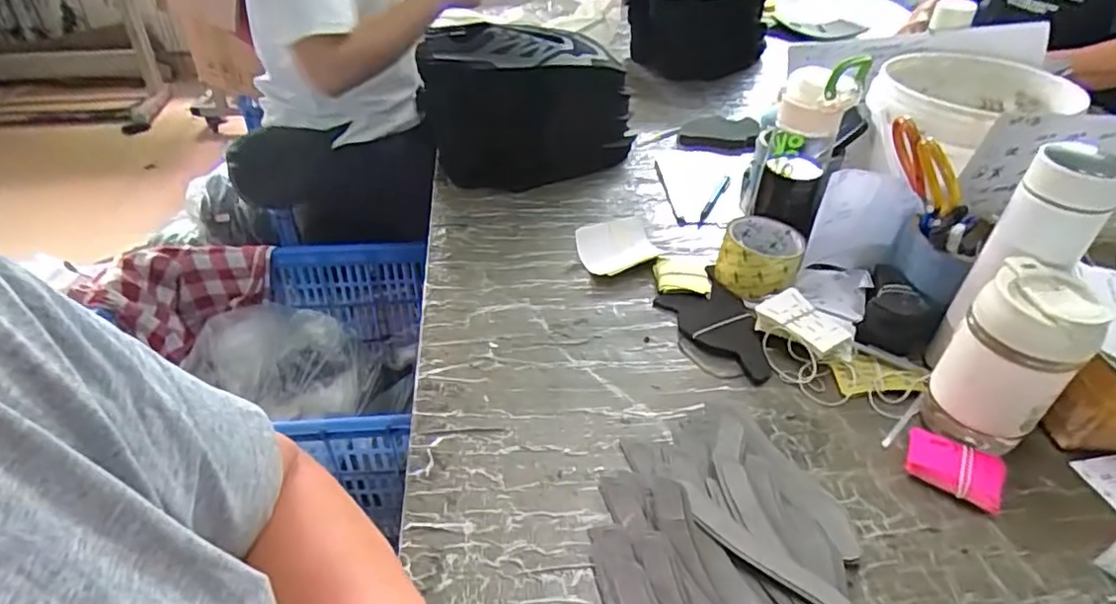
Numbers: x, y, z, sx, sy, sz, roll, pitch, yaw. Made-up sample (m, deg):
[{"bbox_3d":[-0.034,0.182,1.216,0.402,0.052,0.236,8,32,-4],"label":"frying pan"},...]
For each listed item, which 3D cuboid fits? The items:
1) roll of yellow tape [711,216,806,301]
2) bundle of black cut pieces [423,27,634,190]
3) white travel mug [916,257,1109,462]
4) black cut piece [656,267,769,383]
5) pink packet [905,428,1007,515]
[{"bbox_3d":[0.229,-0.051,0.698,0.085,0.056,0.087,2,38,-1],"label":"roll of yellow tape"},{"bbox_3d":[-0.048,-0.286,0.936,0.293,0.213,0.135,-1,38,-5],"label":"bundle of black cut pieces"},{"bbox_3d":[0.368,0.052,0.507,0.073,0.156,0.081,-30,49,-35],"label":"white travel mug"},{"bbox_3d":[0.169,0.023,0.654,0.087,0.010,0.169,-10,42,-14],"label":"black cut piece"},{"bbox_3d":[0.326,0.139,0.507,0.069,0.023,0.046,23,42,24],"label":"pink packet"}]

